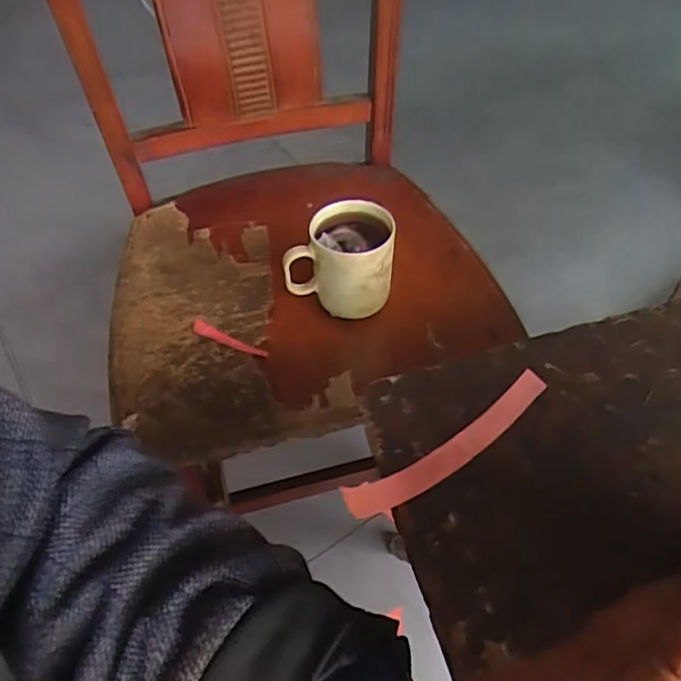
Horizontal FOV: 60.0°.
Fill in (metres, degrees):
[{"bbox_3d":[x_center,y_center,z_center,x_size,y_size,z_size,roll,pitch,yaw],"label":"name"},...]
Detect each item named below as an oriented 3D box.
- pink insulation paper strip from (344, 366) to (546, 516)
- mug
[{"bbox_3d":[0.060,0.061,0.333,0.128,0.031,0.019,-26,55,-17],"label":"pink insulation paper strip"},{"bbox_3d":[-0.001,-0.082,0.606,0.109,0.099,0.082,0,52,3],"label":"mug"}]

